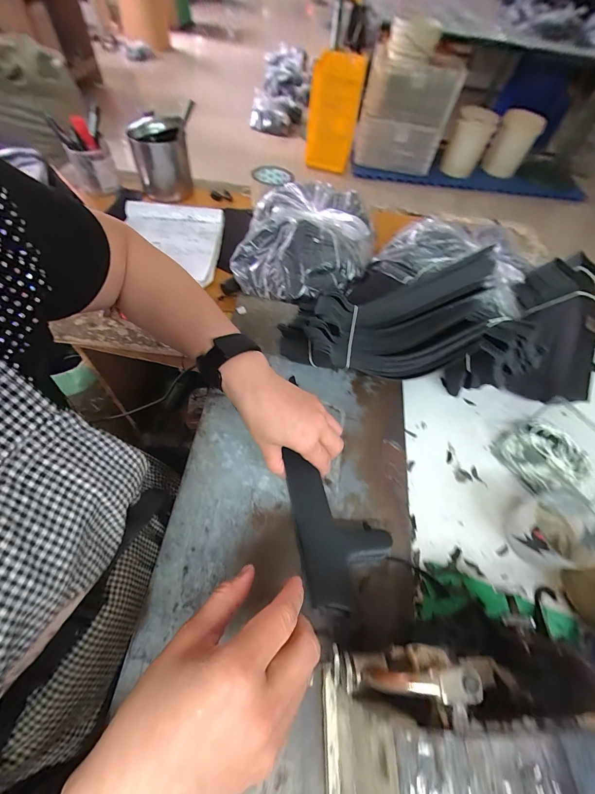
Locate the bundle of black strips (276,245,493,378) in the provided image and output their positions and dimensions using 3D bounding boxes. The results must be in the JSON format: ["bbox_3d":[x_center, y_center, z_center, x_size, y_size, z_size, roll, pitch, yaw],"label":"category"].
[{"bbox_3d":[0.109,-0.091,0.395,0.268,0.088,0.117,-10,57,10],"label":"bundle of black strips"}]

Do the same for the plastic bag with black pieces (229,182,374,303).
[{"bbox_3d":[0.020,-0.305,0.576,0.238,0.096,0.335,11,57,1],"label":"plastic bag with black pieces"}]

